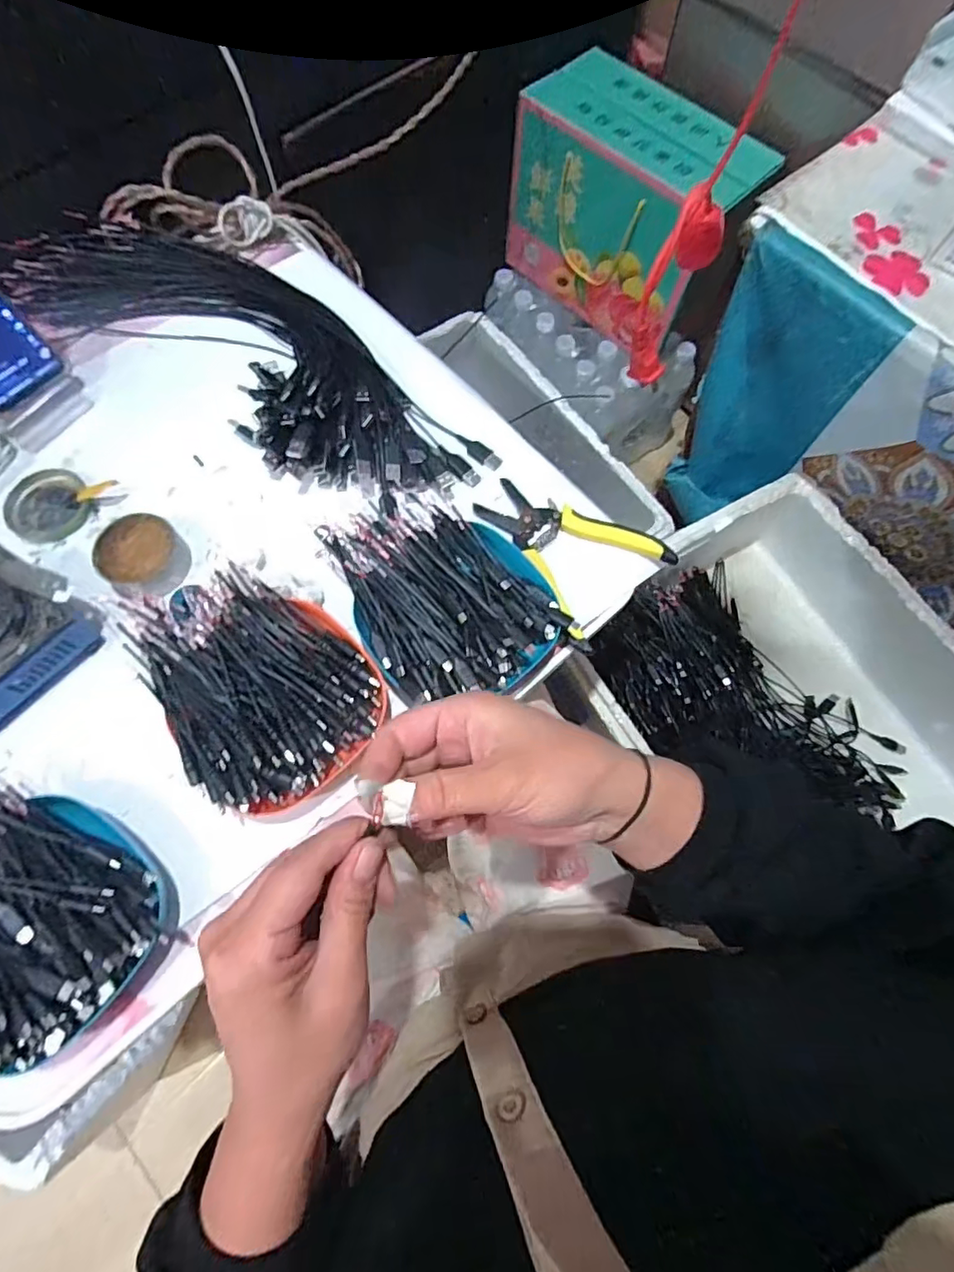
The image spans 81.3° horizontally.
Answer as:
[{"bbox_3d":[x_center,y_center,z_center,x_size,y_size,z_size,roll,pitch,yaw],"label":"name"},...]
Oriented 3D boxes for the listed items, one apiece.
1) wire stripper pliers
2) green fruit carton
[{"bbox_3d":[0.072,-0.080,0.461,0.112,0.028,0.152,-41,78,-13],"label":"wire stripper pliers"},{"bbox_3d":[0.219,-0.638,0.843,0.332,0.237,0.147,43,76,11],"label":"green fruit carton"}]

